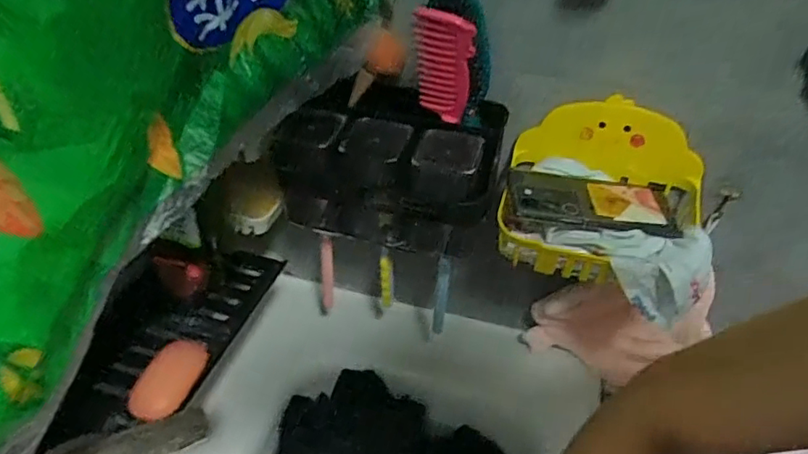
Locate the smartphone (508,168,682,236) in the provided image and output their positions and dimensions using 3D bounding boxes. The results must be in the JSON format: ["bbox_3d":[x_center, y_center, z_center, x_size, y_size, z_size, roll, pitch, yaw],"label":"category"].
[{"bbox_3d":[0.188,-0.028,0.576,0.163,0.015,0.074,11,45,1],"label":"smartphone"}]

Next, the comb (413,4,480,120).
[{"bbox_3d":[0.037,-0.151,0.532,0.053,0.130,0.014,12,61,12],"label":"comb"}]

